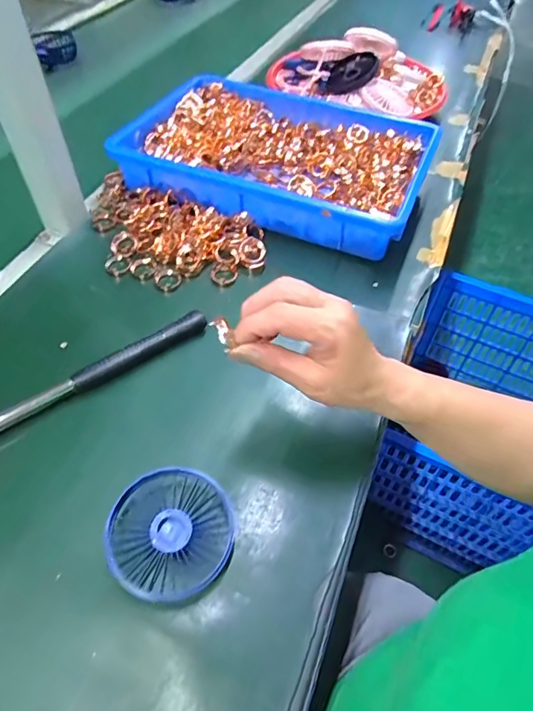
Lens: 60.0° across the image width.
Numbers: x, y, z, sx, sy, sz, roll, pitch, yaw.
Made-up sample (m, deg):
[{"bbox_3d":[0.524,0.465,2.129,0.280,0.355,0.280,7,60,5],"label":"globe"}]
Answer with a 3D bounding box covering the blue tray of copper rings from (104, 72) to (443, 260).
[{"bbox_3d":[0.015,-0.258,0.601,0.360,0.062,0.238,17,54,12],"label":"blue tray of copper rings"}]

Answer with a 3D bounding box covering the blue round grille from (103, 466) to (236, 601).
[{"bbox_3d":[-0.067,0.124,0.327,0.083,0.014,0.085,9,55,-12],"label":"blue round grille"}]

